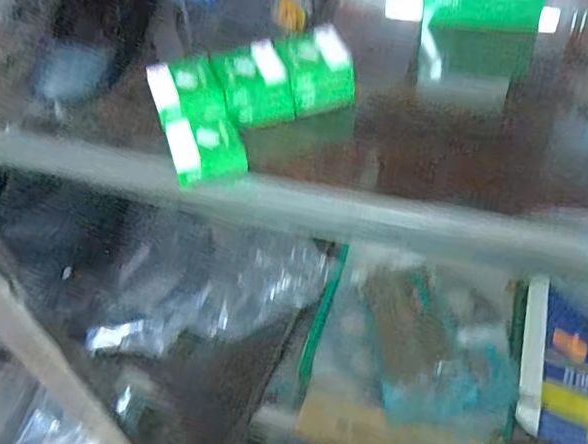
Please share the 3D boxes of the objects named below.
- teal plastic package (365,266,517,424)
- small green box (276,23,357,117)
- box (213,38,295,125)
[{"bbox_3d":[0.166,0.132,0.668,0.144,0.020,0.199,-6,48,1],"label":"teal plastic package"},{"bbox_3d":[0.016,-0.110,0.414,0.047,0.039,0.047,-12,48,-5],"label":"small green box"},{"bbox_3d":[-0.029,-0.097,0.408,0.044,0.035,0.047,-17,48,-9],"label":"box"}]

